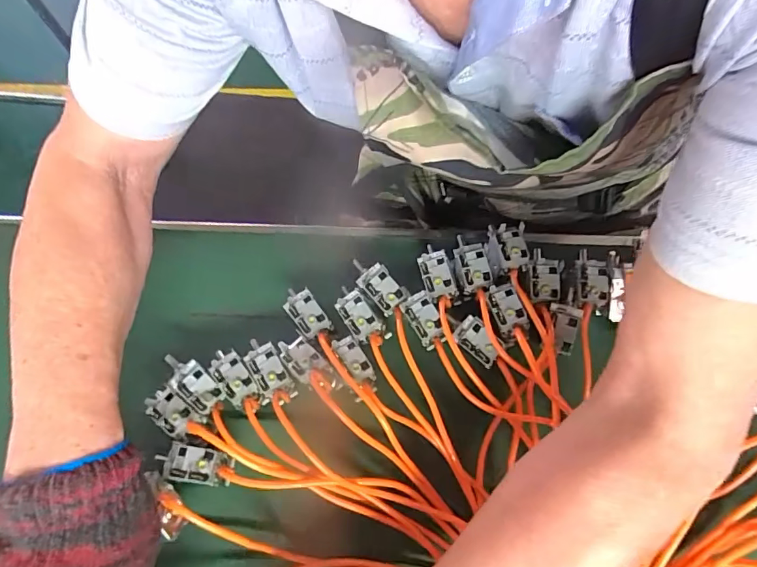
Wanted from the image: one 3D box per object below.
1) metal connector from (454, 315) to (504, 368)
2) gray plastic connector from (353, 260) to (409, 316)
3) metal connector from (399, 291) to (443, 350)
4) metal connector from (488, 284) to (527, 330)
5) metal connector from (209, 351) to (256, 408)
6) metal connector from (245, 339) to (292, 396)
[{"bbox_3d":[0.079,0.046,0.357,0.038,0.015,0.025,40,75,13],"label":"metal connector"},{"bbox_3d":[-0.004,0.000,0.380,0.057,0.022,0.026,40,75,14],"label":"gray plastic connector"},{"bbox_3d":[0.037,0.028,0.364,0.025,0.015,0.045,-27,72,-9],"label":"metal connector"},{"bbox_3d":[0.103,0.017,0.361,0.023,0.010,0.037,-12,70,-4],"label":"metal connector"},{"bbox_3d":[-0.113,0.071,0.351,0.023,0.012,0.045,-37,74,-12],"label":"metal connector"},{"bbox_3d":[-0.089,0.066,0.357,0.024,0.021,0.047,-30,73,-10],"label":"metal connector"}]

